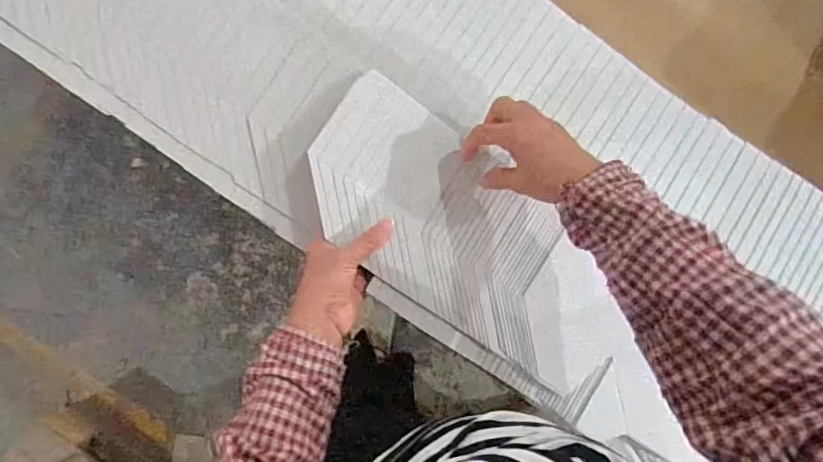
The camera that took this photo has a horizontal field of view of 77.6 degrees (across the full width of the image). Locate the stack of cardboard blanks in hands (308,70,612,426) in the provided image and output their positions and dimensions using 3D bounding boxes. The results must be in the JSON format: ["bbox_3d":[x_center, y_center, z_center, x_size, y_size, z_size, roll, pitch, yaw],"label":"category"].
[{"bbox_3d":[0.054,0.025,0.513,0.173,0.027,0.379,-38,96,-4],"label":"stack of cardboard blanks in hands"}]

